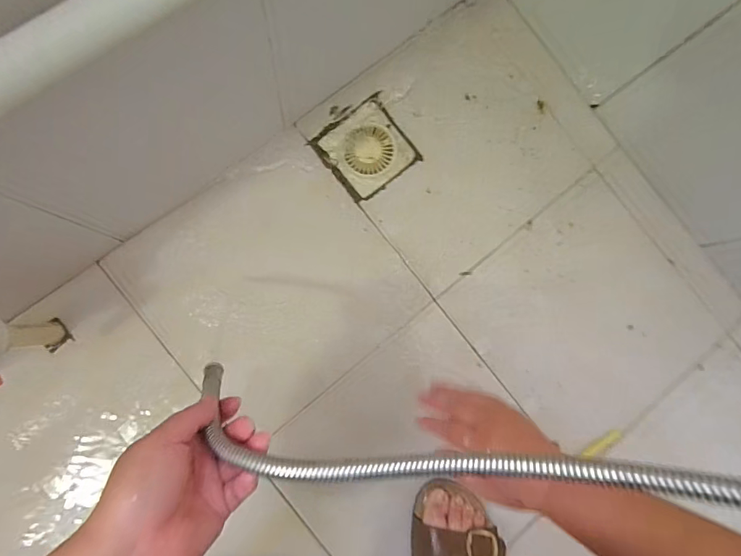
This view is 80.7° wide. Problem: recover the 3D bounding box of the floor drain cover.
[{"bbox_3d":[-0.001,-0.173,0.587,0.098,0.009,0.097,-40,90,-8],"label":"floor drain cover"}]

